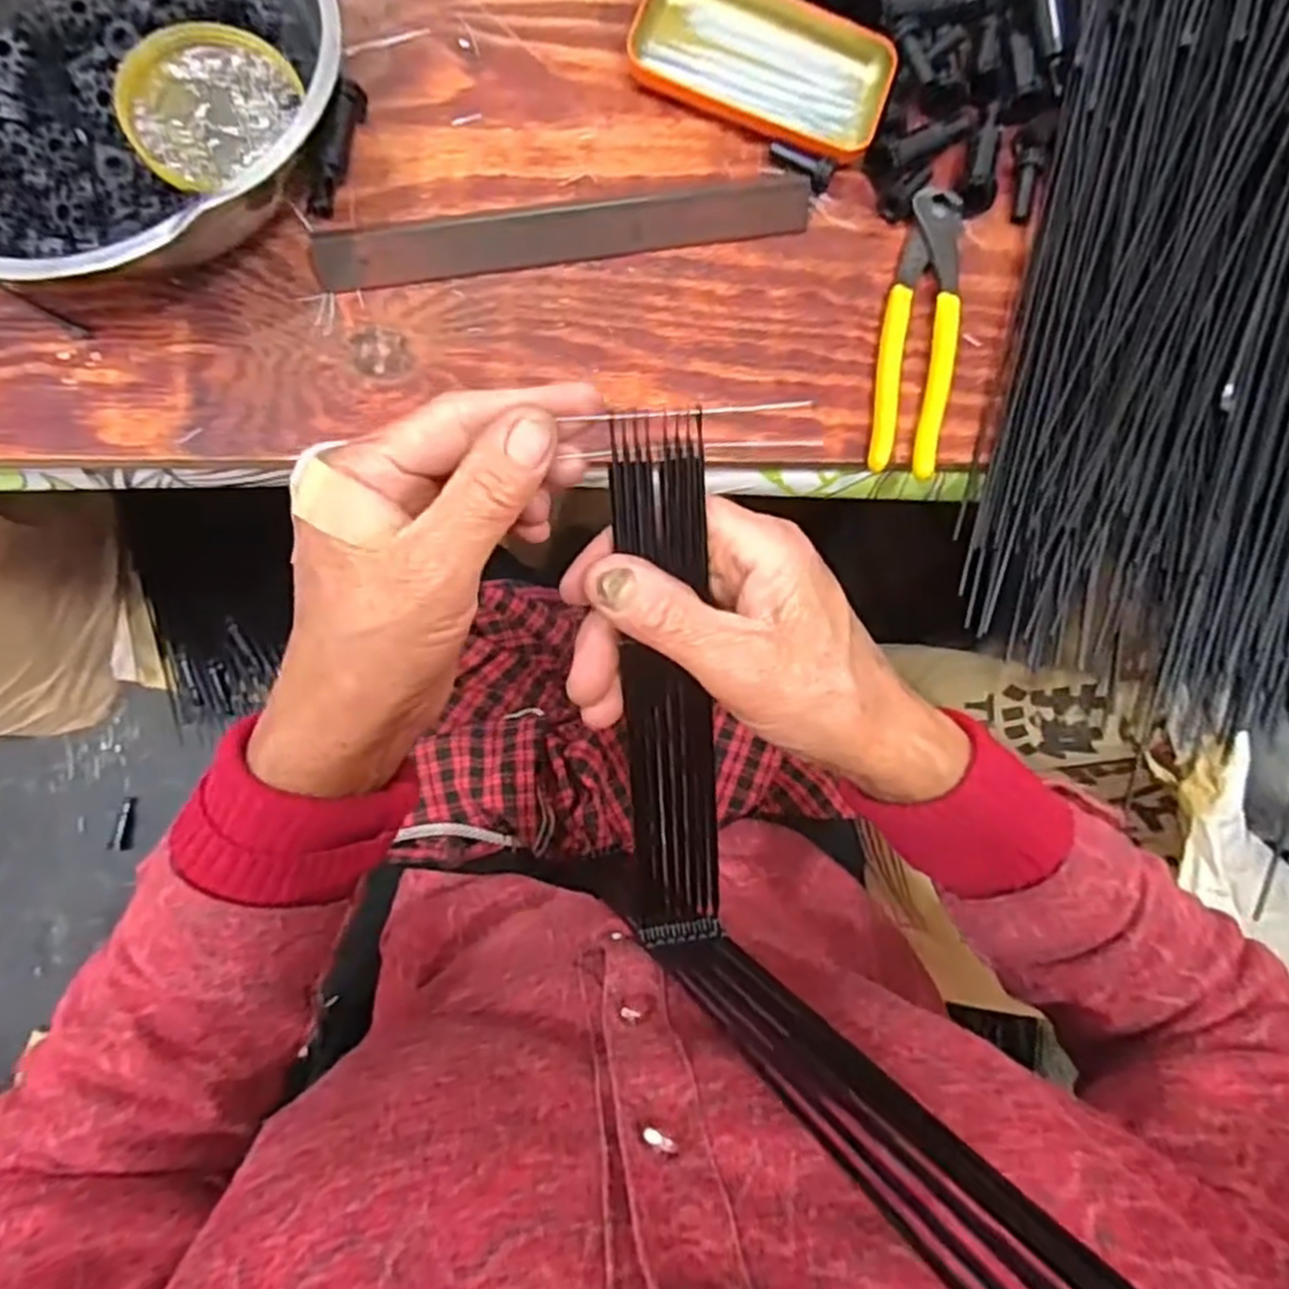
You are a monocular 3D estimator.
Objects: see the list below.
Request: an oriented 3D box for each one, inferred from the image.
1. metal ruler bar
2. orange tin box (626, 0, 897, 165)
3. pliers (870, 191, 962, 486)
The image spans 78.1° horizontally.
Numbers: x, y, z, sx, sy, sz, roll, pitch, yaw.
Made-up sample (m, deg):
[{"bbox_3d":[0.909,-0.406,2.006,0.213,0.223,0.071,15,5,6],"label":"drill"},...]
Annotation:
[{"bbox_3d":[-0.038,-0.222,0.426,0.264,0.016,0.027,-12,85,-8],"label":"metal ruler bar"},{"bbox_3d":[0.067,-0.329,0.447,0.142,0.018,0.079,25,81,-3],"label":"orange tin box"},{"bbox_3d":[0.154,-0.174,0.446,0.042,0.015,0.163,11,82,-5],"label":"pliers"}]

